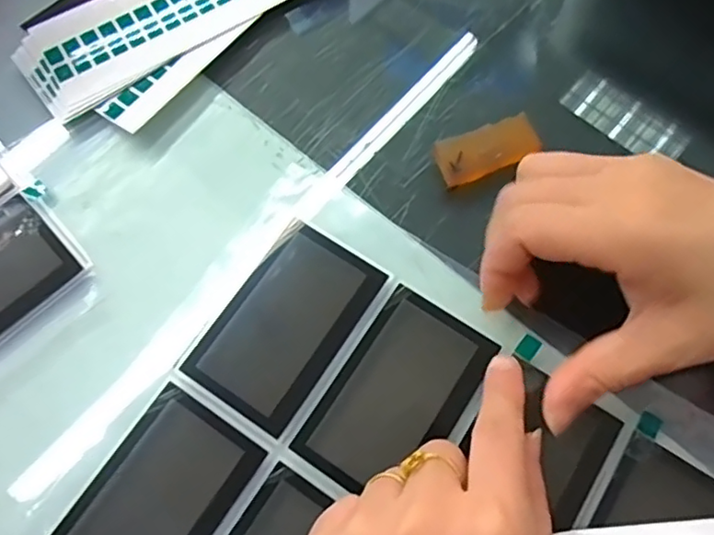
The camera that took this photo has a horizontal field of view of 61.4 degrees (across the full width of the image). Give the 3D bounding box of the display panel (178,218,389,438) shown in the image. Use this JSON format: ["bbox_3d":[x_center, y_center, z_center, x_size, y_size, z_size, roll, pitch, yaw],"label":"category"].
[{"bbox_3d":[-0.031,0.023,0.264,0.053,0.004,0.084,32,74,11],"label":"display panel"}]

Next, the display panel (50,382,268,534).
[{"bbox_3d":[-0.081,0.096,0.238,0.052,0.005,0.084,33,74,11],"label":"display panel"}]

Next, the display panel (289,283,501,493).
[{"bbox_3d":[0.017,0.054,0.254,0.050,0.006,0.084,33,74,13],"label":"display panel"}]

